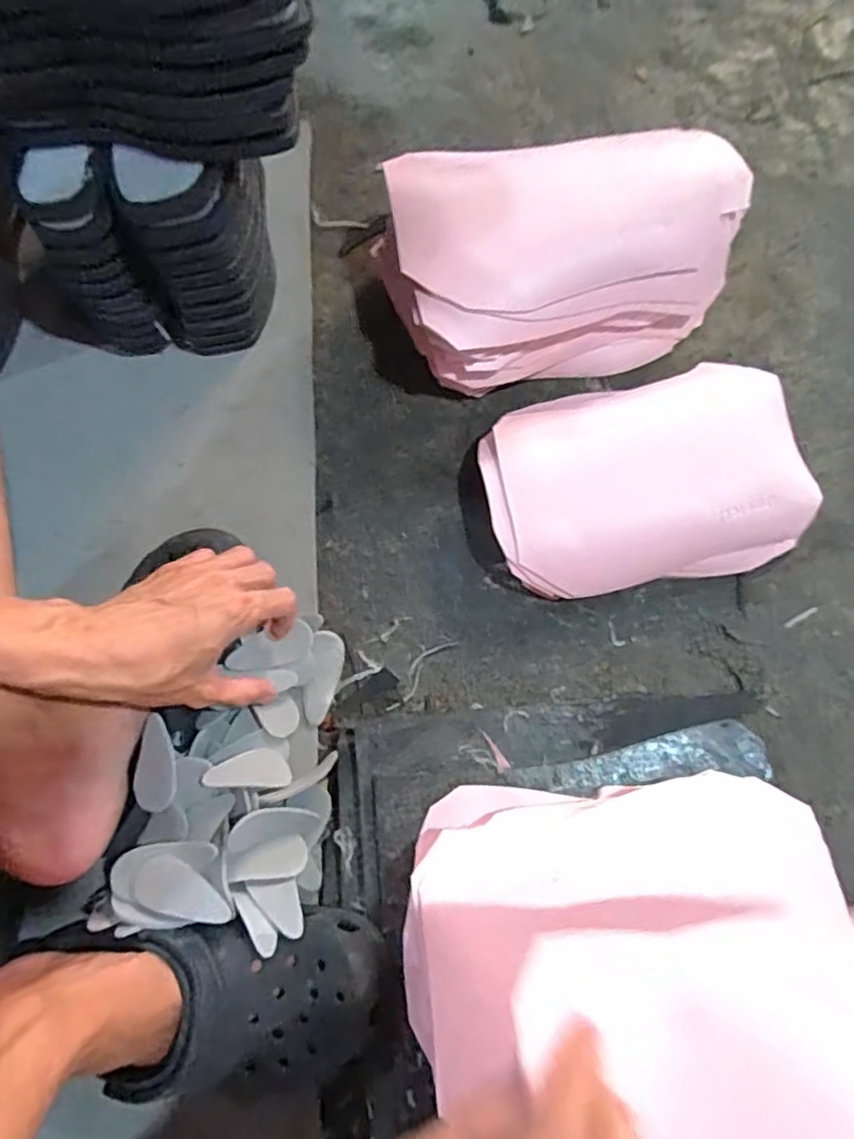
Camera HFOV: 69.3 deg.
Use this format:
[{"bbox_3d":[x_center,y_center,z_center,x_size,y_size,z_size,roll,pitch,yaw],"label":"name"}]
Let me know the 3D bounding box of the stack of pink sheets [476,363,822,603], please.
[{"bbox_3d":[0.183,-0.080,0.540,0.263,0.058,0.189,-13,75,-2],"label":"stack of pink sheets"}]

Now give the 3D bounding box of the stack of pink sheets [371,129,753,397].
[{"bbox_3d":[0.120,-0.288,0.570,0.306,0.097,0.190,-9,74,-1],"label":"stack of pink sheets"}]

